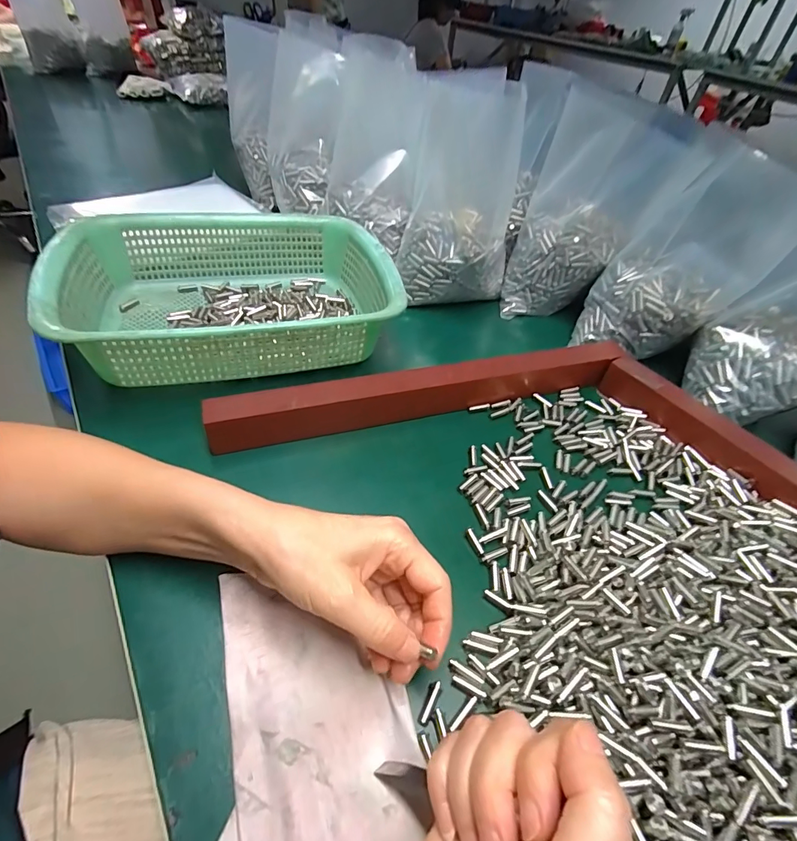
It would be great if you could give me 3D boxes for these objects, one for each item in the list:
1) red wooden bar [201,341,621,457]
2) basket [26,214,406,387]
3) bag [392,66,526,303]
[{"bbox_3d":[0.031,-0.028,0.381,0.374,0.046,0.024,-12,50,-16],"label":"red wooden bar"},{"bbox_3d":[-0.156,-0.129,0.422,0.295,0.082,0.222,-11,50,-15],"label":"basket"},{"bbox_3d":[0.072,-0.256,0.486,0.123,0.200,0.130,11,47,5],"label":"bag"}]

